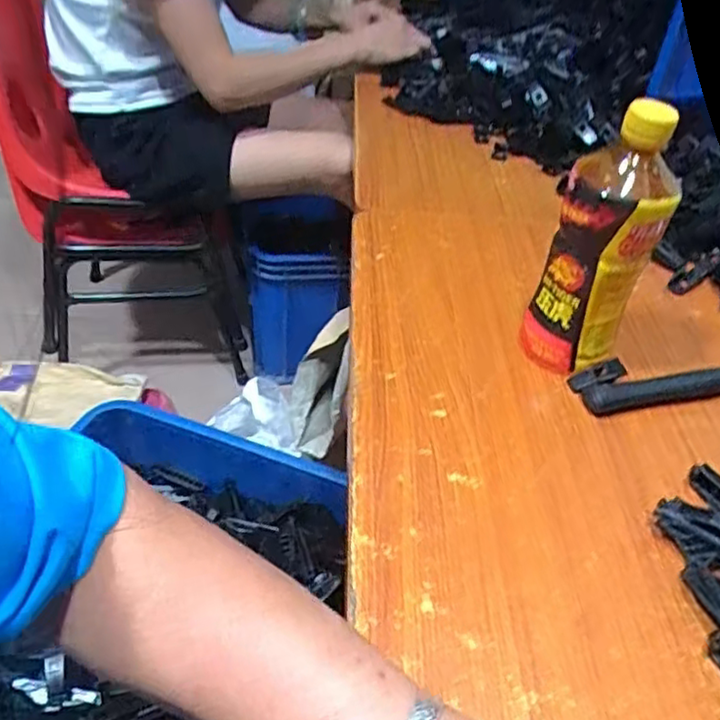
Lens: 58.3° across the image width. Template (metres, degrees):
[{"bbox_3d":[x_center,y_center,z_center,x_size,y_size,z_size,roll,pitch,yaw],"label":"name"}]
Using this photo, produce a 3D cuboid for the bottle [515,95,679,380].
[{"bbox_3d":[0.165,-0.075,0.451,0.066,0.194,0.053,21,44,18],"label":"bottle"}]

